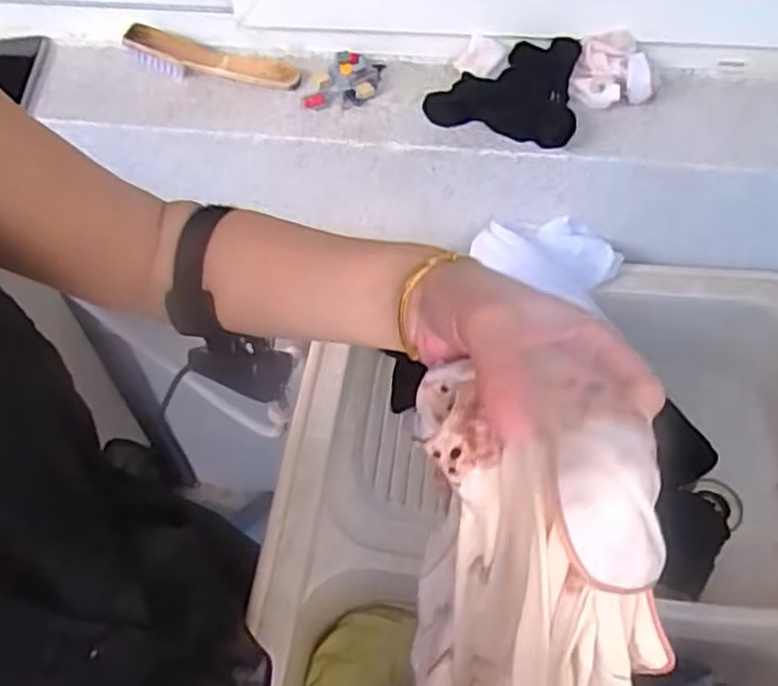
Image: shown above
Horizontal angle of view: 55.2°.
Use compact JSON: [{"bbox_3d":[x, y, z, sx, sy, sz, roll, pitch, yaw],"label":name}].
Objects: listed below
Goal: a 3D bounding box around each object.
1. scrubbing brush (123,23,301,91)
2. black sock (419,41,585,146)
[{"bbox_3d":[-0.204,-0.318,0.845,0.208,0.049,0.044,13,54,14],"label":"scrubbing brush"},{"bbox_3d":[0.126,-0.270,0.786,0.150,0.051,0.105,15,55,15],"label":"black sock"}]

